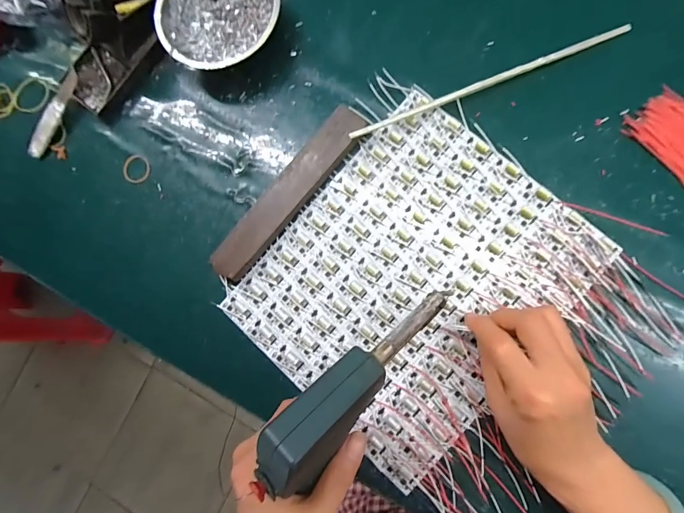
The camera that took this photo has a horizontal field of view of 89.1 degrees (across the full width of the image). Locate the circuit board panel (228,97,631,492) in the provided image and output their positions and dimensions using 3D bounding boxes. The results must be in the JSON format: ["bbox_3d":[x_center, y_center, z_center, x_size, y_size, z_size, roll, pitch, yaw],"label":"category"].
[{"bbox_3d":[0.066,0.022,0.325,0.251,0.004,0.288,42,89,9],"label":"circuit board panel"}]

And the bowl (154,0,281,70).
[{"bbox_3d":[-0.123,-0.247,0.362,0.120,0.043,0.124,-1,83,6],"label":"bowl"}]

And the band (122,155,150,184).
[{"bbox_3d":[-0.222,-0.095,0.375,0.031,0.004,0.030,-1,83,6],"label":"band"}]

